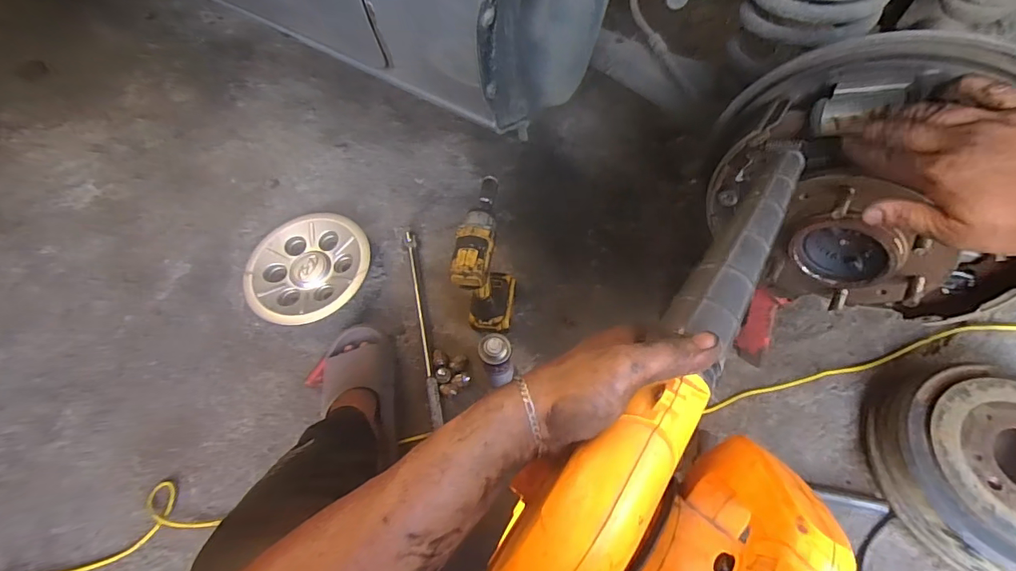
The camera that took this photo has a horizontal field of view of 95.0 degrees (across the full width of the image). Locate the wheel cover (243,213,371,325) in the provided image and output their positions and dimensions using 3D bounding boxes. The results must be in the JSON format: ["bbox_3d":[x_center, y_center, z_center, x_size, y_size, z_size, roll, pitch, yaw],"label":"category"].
[{"bbox_3d":[-0.406,-0.039,0.938,0.251,0.036,0.249,-18,63,5],"label":"wheel cover"}]

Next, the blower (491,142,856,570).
[{"bbox_3d":[0.119,0.053,0.296,0.131,0.117,0.378,22,64,13],"label":"blower"}]

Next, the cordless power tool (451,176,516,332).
[{"bbox_3d":[-0.034,-0.052,0.796,0.087,0.212,0.199,-2,61,1],"label":"cordless power tool"}]

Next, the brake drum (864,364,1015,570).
[{"bbox_3d":[0.719,0.271,0.680,0.286,0.092,0.293,-1,61,2],"label":"brake drum"}]

